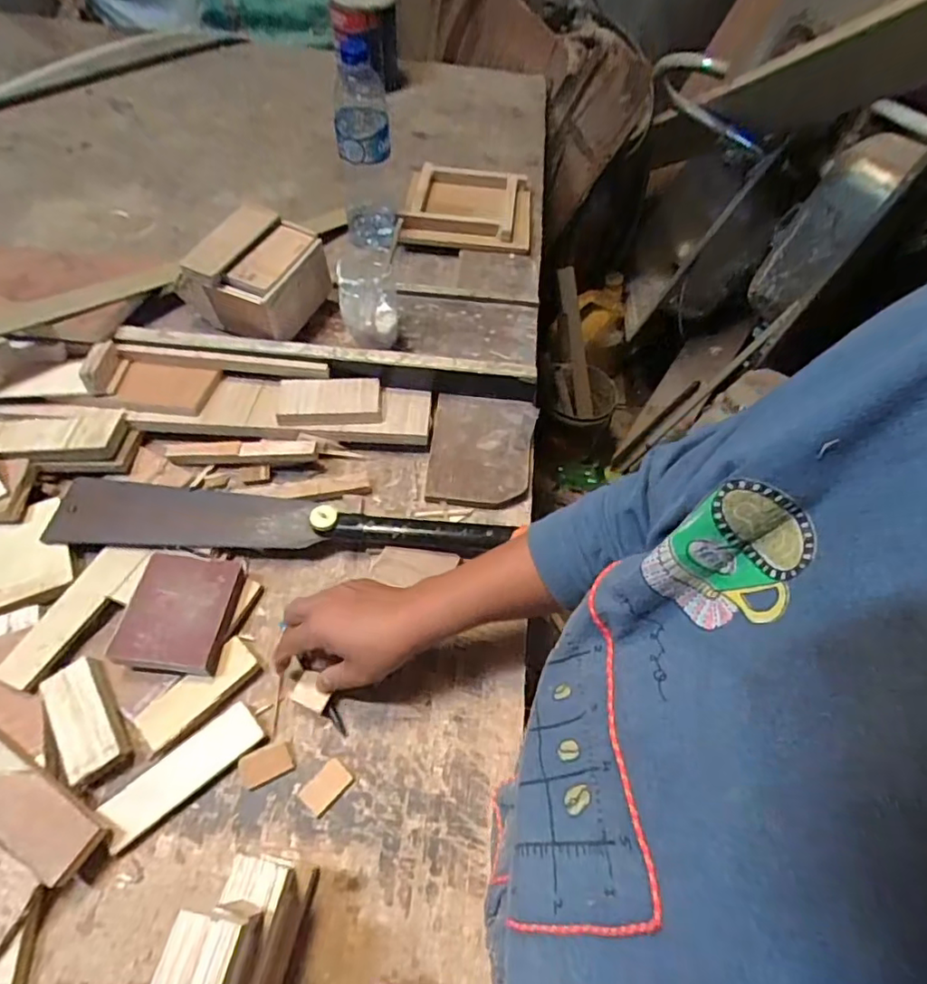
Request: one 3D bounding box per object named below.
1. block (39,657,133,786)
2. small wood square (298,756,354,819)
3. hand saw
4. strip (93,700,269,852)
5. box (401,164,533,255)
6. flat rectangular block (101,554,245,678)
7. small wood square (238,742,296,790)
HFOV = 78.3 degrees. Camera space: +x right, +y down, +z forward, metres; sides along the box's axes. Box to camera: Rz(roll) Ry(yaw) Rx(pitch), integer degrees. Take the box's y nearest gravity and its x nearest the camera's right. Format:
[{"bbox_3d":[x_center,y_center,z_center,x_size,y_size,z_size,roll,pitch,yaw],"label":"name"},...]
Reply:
[{"bbox_3d":[-0.307,0.186,0.463,0.044,0.023,0.092,-27,64,-19],"label":"block"},{"bbox_3d":[-0.111,0.239,0.461,0.027,0.004,0.039,39,64,19],"label":"small wood square"},{"bbox_3d":[-0.179,0.021,0.554,0.434,0.023,0.071,3,58,-2],"label":"hand saw"},{"bbox_3d":[-0.222,0.225,0.457,0.124,0.014,0.038,-36,67,-23],"label":"strip"},{"bbox_3d":[0.007,-0.423,0.836,0.180,0.031,0.193,4,60,1],"label":"box"},{"bbox_3d":[-0.246,0.101,0.495,0.085,0.021,0.106,5,58,-1],"label":"flat rectangular block"},{"bbox_3d":[-0.161,0.223,0.466,0.040,0.004,0.025,-20,62,-15],"label":"small wood square"}]

